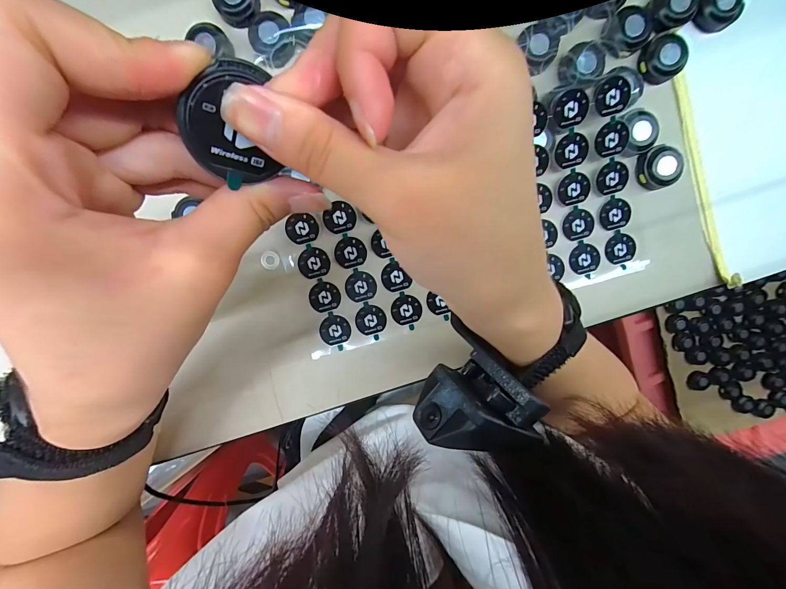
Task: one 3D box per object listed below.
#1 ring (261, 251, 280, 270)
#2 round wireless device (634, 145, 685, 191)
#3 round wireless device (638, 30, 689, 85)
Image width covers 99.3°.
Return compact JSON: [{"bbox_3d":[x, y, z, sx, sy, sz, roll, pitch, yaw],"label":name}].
[{"bbox_3d":[-0.094,-0.026,0.254,0.014,0.004,0.014,0,97,-3],"label":"ring"},{"bbox_3d":[0.198,-0.094,0.248,0.028,0.009,0.030,0,99,-2],"label":"round wireless device"},{"bbox_3d":[0.194,-0.169,0.240,0.027,0.011,0.030,-16,99,0],"label":"round wireless device"}]

